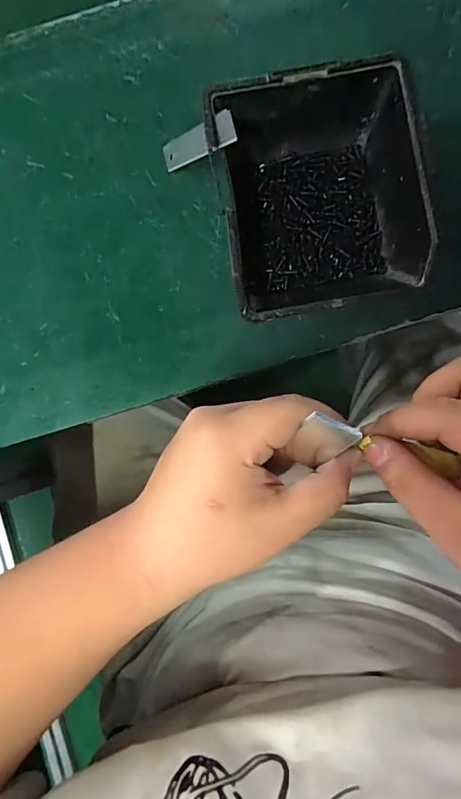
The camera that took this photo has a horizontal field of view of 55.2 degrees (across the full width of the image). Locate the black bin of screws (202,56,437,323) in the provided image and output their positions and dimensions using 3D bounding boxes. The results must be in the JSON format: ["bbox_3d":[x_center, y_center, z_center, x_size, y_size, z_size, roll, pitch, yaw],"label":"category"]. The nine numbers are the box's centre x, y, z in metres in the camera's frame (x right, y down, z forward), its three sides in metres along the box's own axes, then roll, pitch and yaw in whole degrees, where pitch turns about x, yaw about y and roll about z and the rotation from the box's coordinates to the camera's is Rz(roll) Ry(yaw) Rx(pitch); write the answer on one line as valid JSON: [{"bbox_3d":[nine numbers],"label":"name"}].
[{"bbox_3d":[0.054,-0.122,0.276,0.119,0.065,0.134,-9,86,0],"label":"black bin of screws"}]

